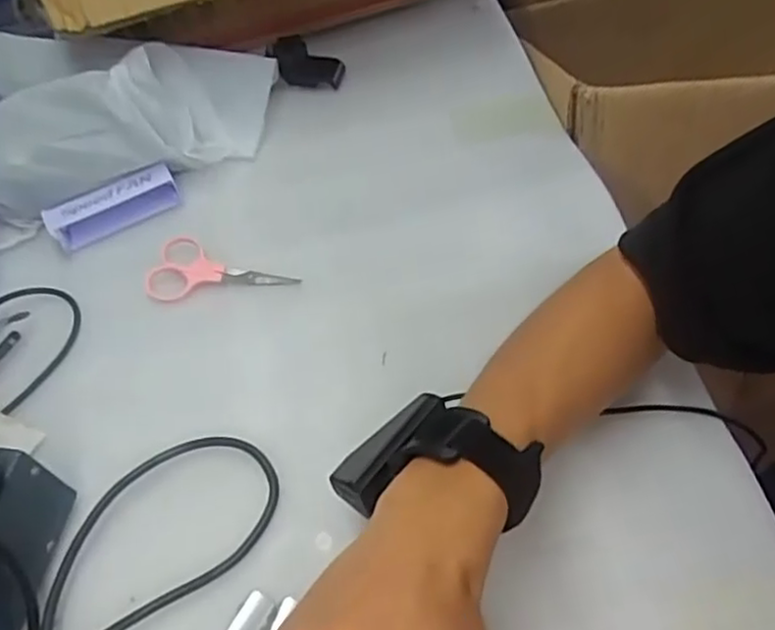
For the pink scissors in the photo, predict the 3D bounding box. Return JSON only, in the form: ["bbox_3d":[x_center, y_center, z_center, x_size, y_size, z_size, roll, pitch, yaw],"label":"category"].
[{"bbox_3d":[-0.119,-0.035,0.502,0.110,0.012,0.052,1,54,5],"label":"pink scissors"}]

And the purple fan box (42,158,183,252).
[{"bbox_3d":[-0.217,-0.087,0.537,0.101,0.025,0.031,-23,56,-12],"label":"purple fan box"}]

